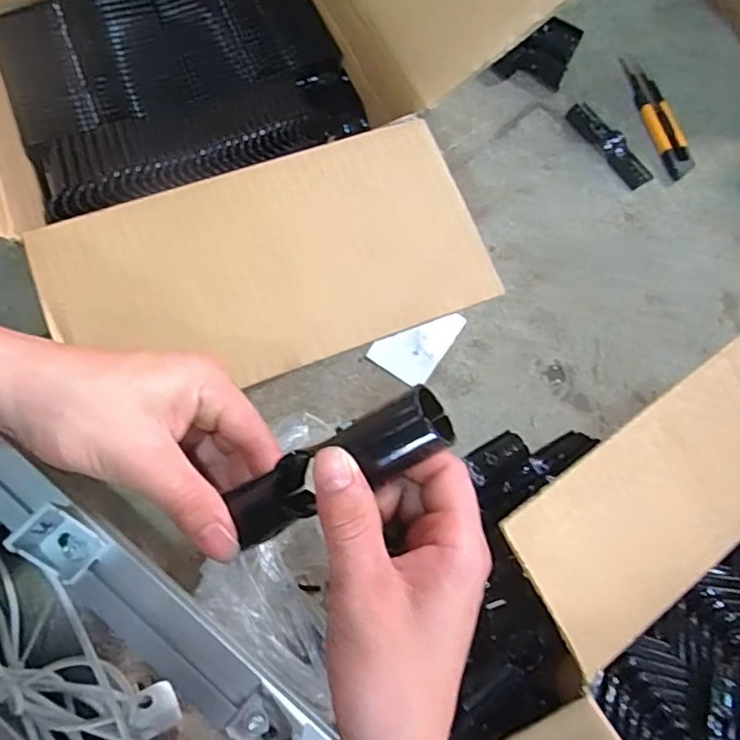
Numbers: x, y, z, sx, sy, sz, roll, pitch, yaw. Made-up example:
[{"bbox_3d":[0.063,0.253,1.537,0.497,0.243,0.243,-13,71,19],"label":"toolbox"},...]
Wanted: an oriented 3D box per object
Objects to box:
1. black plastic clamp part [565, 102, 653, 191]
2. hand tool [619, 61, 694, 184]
[{"bbox_3d":[0.289,-0.272,0.713,0.038,0.012,0.128,-33,74,-12],"label":"black plastic clamp part"},{"bbox_3d":[0.353,-0.312,0.729,0.037,0.011,0.172,-13,71,-6],"label":"hand tool"}]

